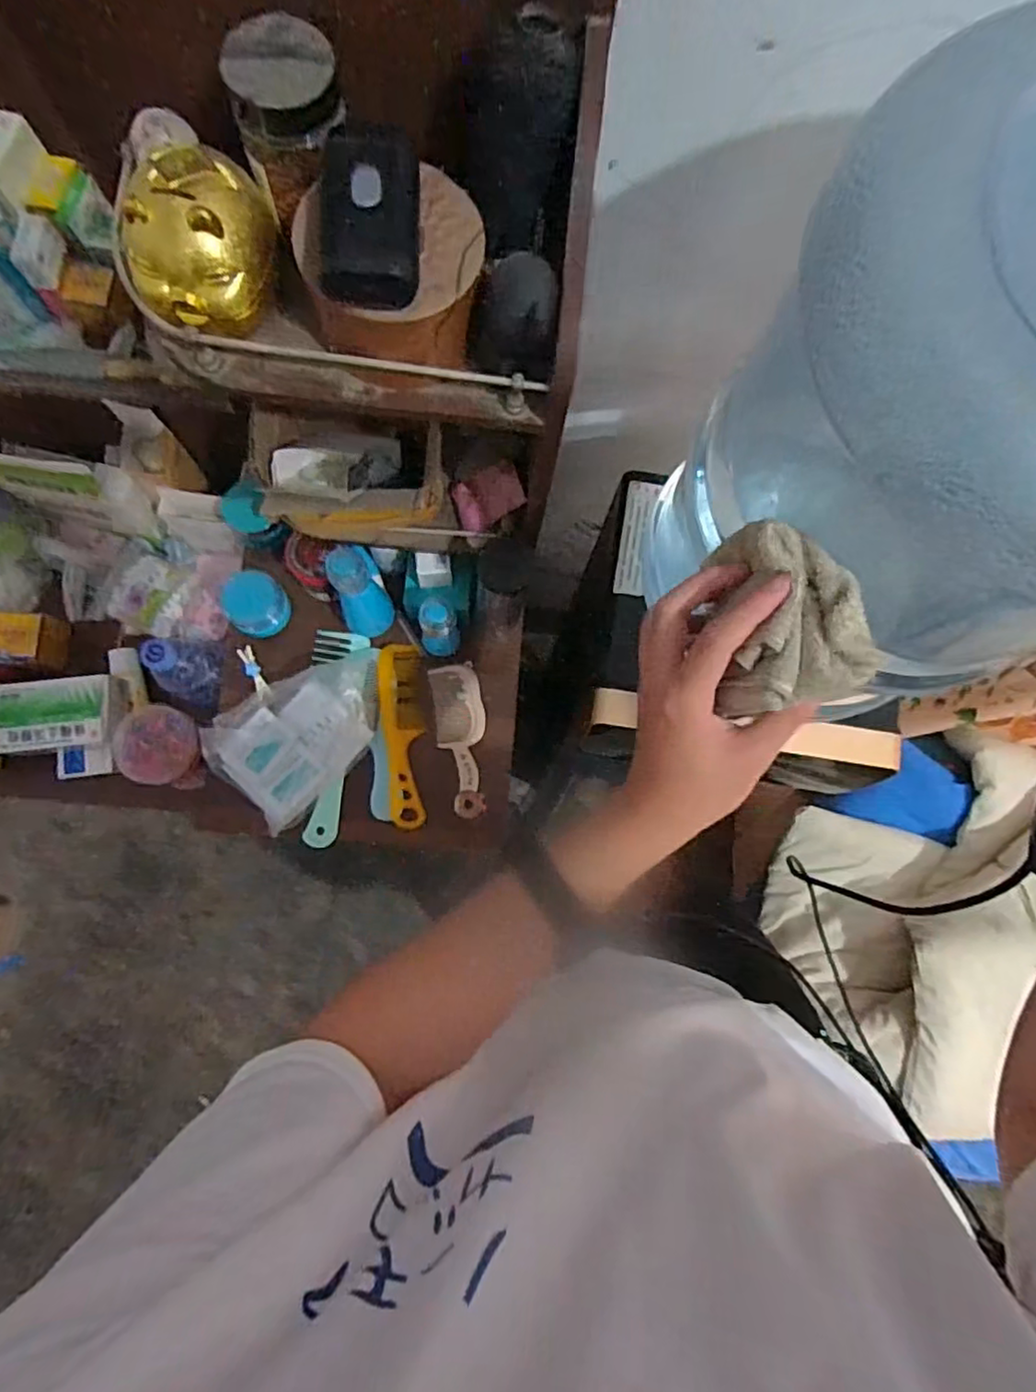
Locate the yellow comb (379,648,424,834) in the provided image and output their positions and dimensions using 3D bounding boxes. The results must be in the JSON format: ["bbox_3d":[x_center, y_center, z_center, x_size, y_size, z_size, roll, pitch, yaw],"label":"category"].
[{"bbox_3d":[-0.124,0.042,0.722,0.053,0.013,0.202,0,79,-35],"label":"yellow comb"}]

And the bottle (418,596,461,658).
[{"bbox_3d":[-0.083,-0.066,0.680,0.040,0.113,0.041,0,81,-3],"label":"bottle"}]

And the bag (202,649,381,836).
[{"bbox_3d":[-0.230,0.031,0.699,0.201,0.033,0.133,-44,85,-9],"label":"bag"}]

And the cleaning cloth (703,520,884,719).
[{"bbox_3d":[0.141,-0.042,0.335,0.054,0.050,0.091,-12,81,-5],"label":"cleaning cloth"}]

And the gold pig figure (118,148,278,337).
[{"bbox_3d":[-0.177,-0.256,0.366,0.055,0.061,0.085,17,80,0],"label":"gold pig figure"}]

